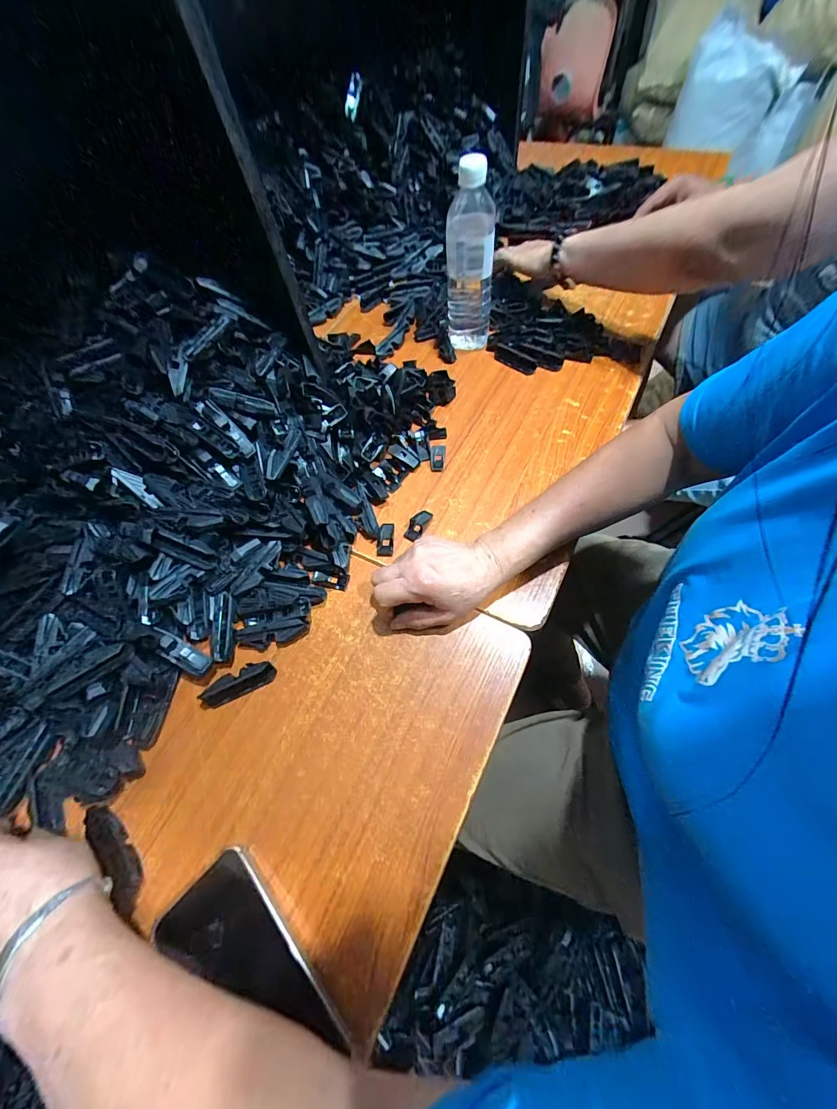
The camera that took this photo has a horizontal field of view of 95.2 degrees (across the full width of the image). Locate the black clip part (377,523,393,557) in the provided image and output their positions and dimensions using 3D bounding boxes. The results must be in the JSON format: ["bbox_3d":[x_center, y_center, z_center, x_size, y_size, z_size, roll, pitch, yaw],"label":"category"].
[{"bbox_3d":[-0.038,-0.018,0.444,0.018,0.008,0.043,-1,62,5],"label":"black clip part"}]

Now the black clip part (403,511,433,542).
[{"bbox_3d":[-0.001,-0.035,0.450,0.020,0.006,0.041,24,67,17],"label":"black clip part"}]

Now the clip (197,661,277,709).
[{"bbox_3d":[-0.180,0.126,0.378,0.075,0.024,0.026,-25,62,-8],"label":"clip"}]

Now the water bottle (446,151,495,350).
[{"bbox_3d":[0.073,-0.402,0.524,0.068,0.190,0.058,4,63,9],"label":"water bottle"}]

